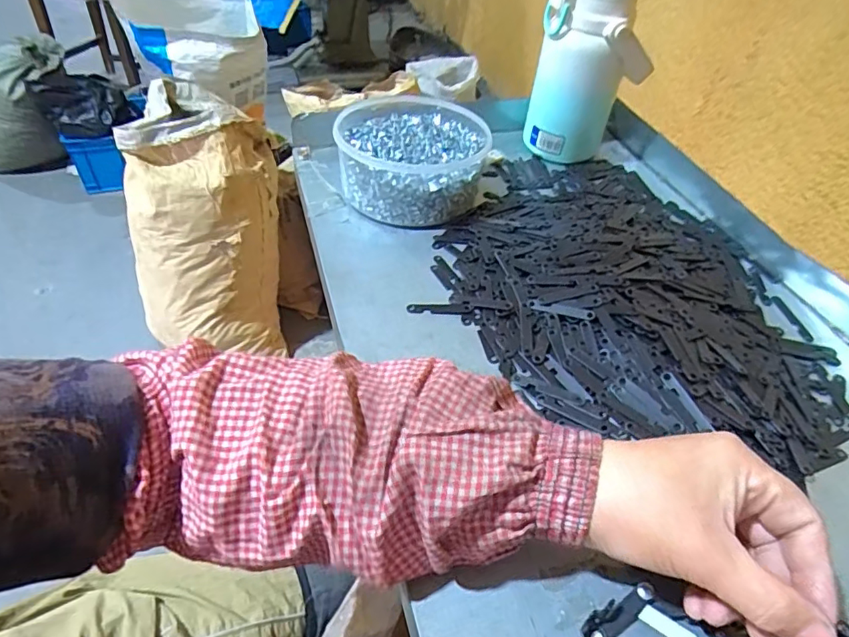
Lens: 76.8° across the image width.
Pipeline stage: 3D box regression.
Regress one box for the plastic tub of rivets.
[{"bbox_3d":[-0.014,-0.167,0.550,0.152,0.061,0.164,2,45,-2],"label":"plastic tub of rivets"}]

